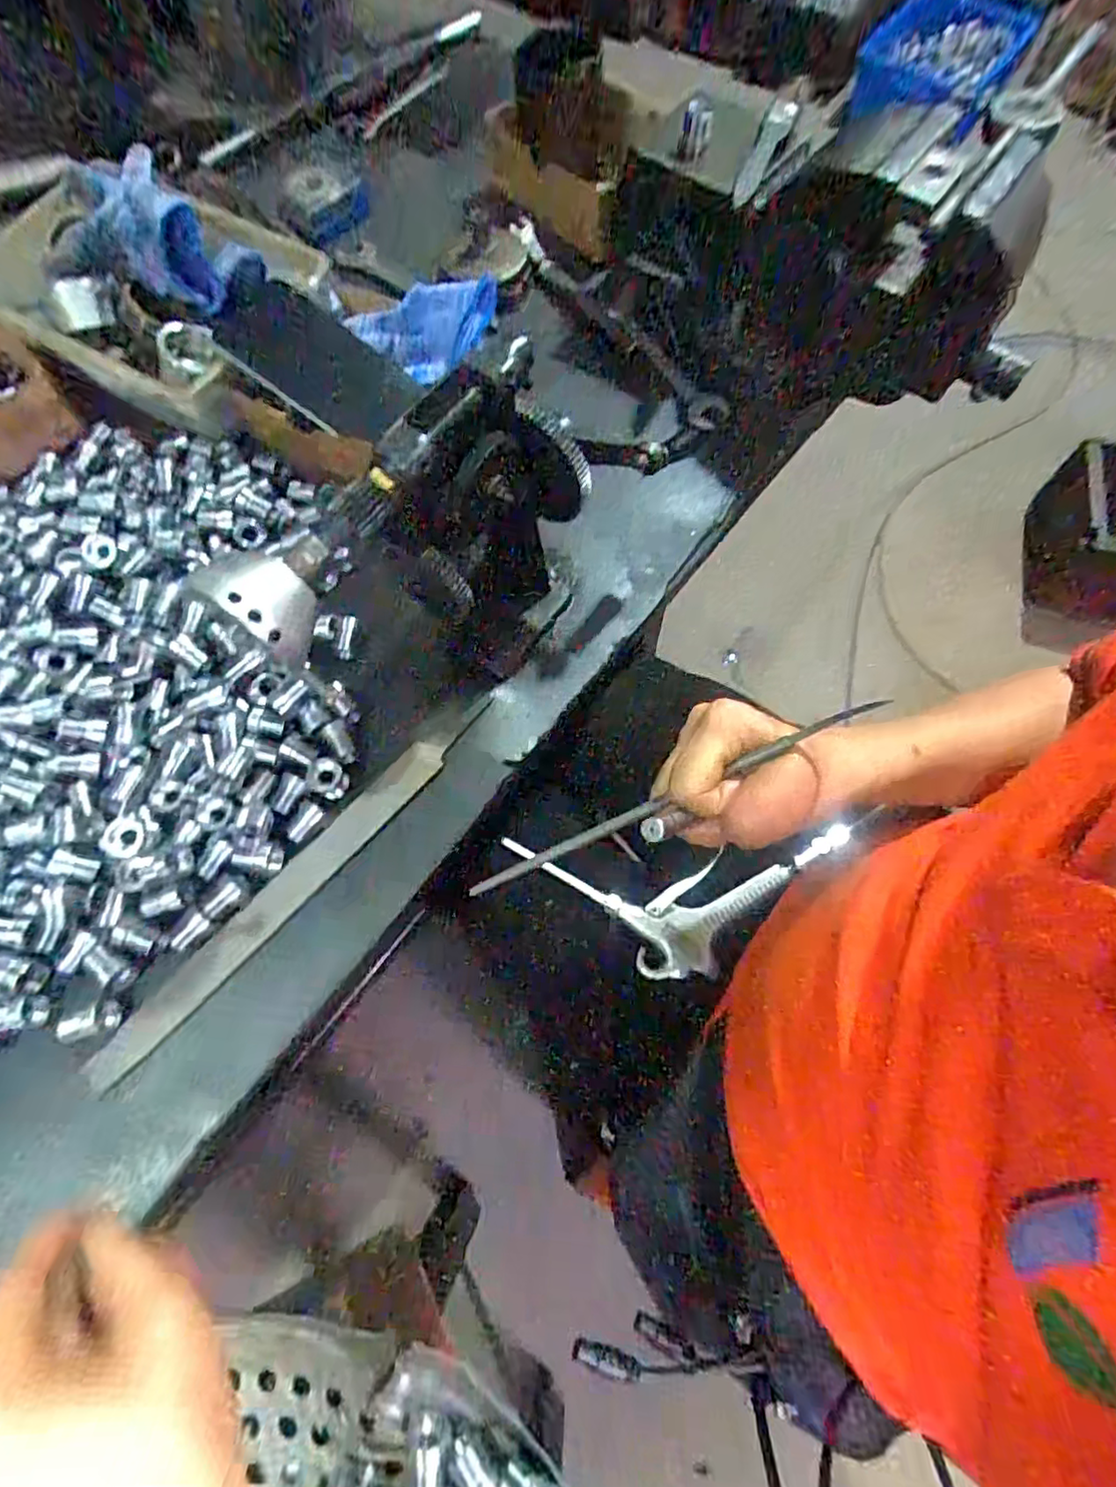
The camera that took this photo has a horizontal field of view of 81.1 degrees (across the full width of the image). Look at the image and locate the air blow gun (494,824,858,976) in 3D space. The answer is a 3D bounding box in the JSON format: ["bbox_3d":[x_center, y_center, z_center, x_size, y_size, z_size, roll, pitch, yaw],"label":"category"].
[{"bbox_3d":[0.080,0.106,0.435,0.220,0.034,0.089,-1,67,0],"label":"air blow gun"}]

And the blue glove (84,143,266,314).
[{"bbox_3d":[-0.296,-0.385,0.485,0.182,0.053,0.084,31,71,12],"label":"blue glove"}]

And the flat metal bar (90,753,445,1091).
[{"bbox_3d":[-0.165,0.089,0.380,0.025,0.010,0.250,44,76,4],"label":"flat metal bar"}]

